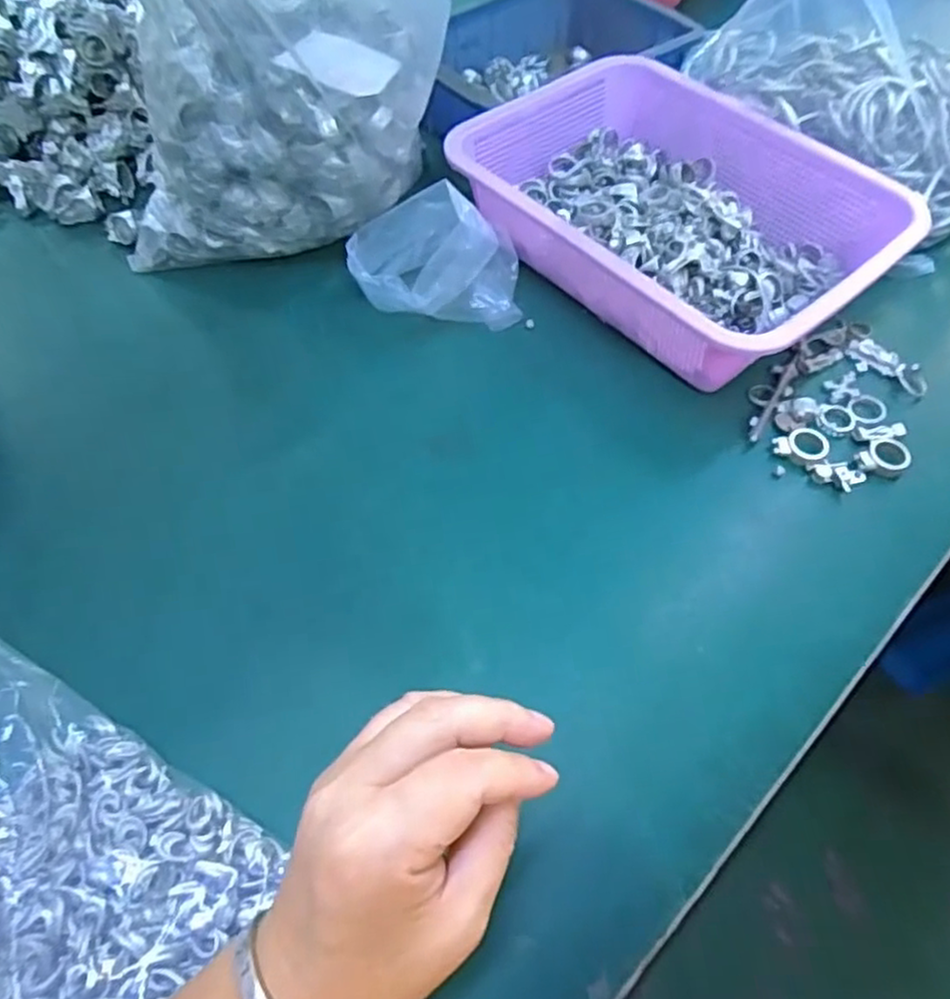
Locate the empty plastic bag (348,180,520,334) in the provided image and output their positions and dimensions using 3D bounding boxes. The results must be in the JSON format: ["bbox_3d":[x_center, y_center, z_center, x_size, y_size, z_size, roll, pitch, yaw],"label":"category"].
[{"bbox_3d":[-0.030,-0.179,0.507,0.124,0.084,0.080,-5,60,-6],"label":"empty plastic bag"}]

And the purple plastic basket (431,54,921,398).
[{"bbox_3d":[0.149,-0.222,0.535,0.232,0.081,0.309,-39,67,-20],"label":"purple plastic basket"}]

